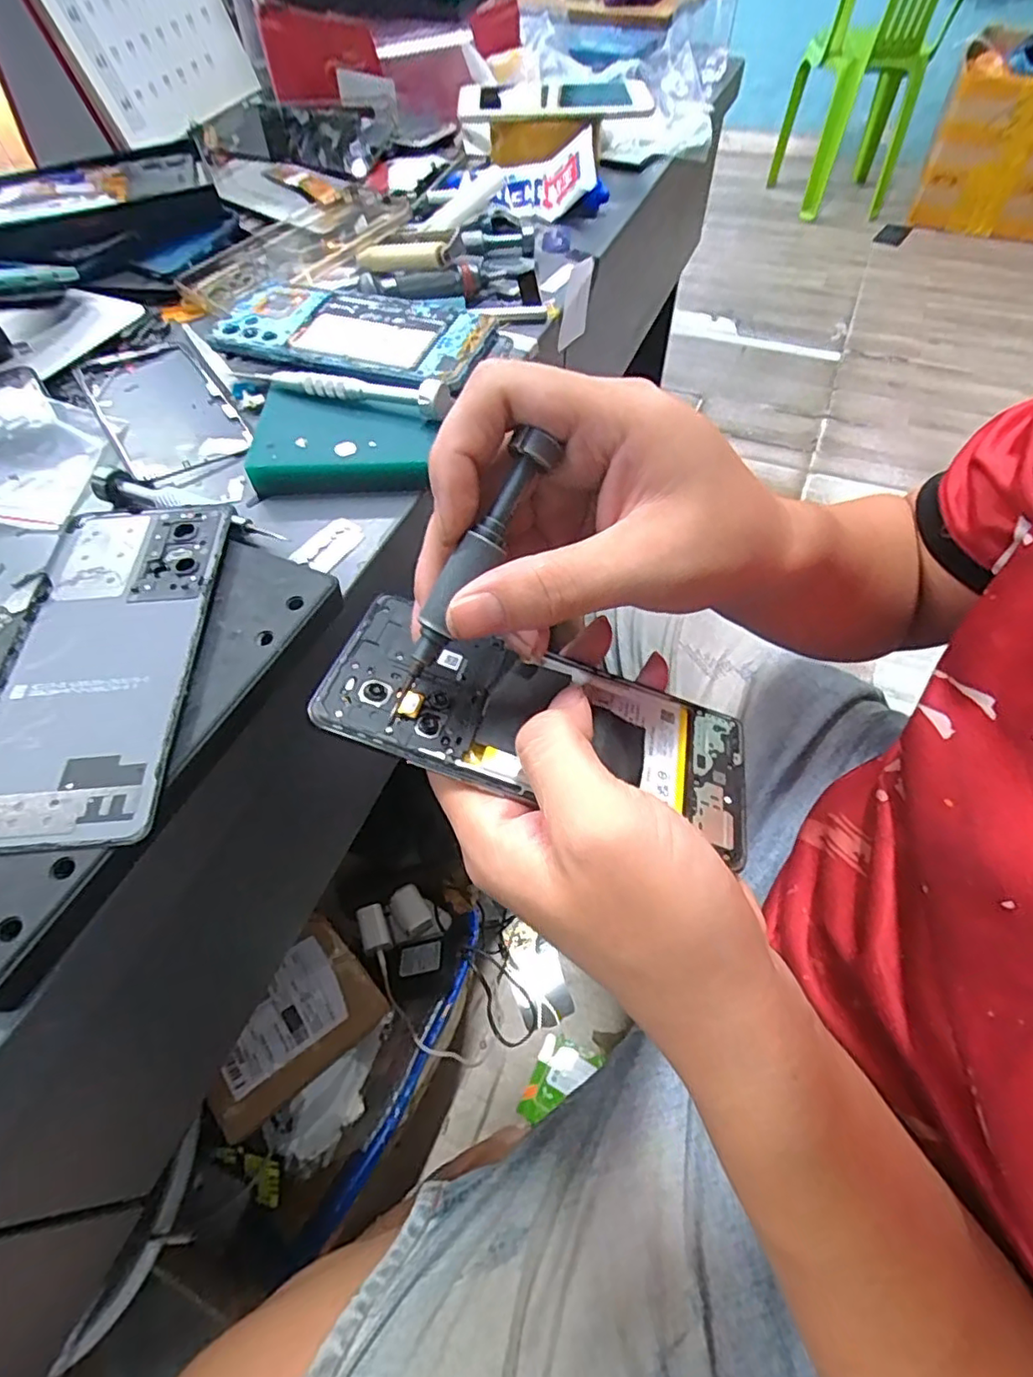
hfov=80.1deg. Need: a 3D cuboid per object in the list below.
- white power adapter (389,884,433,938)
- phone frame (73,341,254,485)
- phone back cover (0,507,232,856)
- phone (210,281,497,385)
[{"bbox_3d":[-0.111,0.239,0.656,0.033,0.033,0.048,-29,60,-17],"label":"white power adapter"},{"bbox_3d":[-0.207,-0.166,0.359,0.064,0.007,0.141,-31,60,-18],"label":"phone frame"},{"bbox_3d":[-0.158,-0.014,0.234,0.072,0.005,0.154,-5,56,-2],"label":"phone back cover"},{"bbox_3d":[-0.093,-0.211,0.357,0.154,0.009,0.080,14,57,11],"label":"phone"}]

